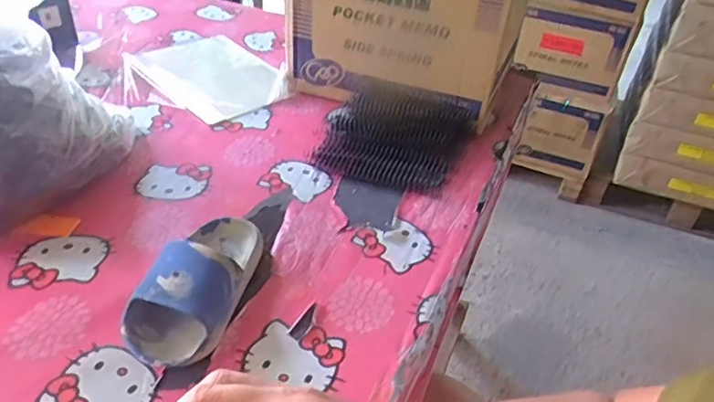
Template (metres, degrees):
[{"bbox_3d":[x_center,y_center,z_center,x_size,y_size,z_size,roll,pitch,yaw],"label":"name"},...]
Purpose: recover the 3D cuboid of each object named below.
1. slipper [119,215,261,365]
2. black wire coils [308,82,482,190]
[{"bbox_3d":[-0.138,0.066,0.508,0.082,0.061,0.170,15,39,11],"label":"slipper"},{"bbox_3d":[0.047,-0.087,0.734,0.179,0.046,0.171,4,38,-3],"label":"black wire coils"}]

